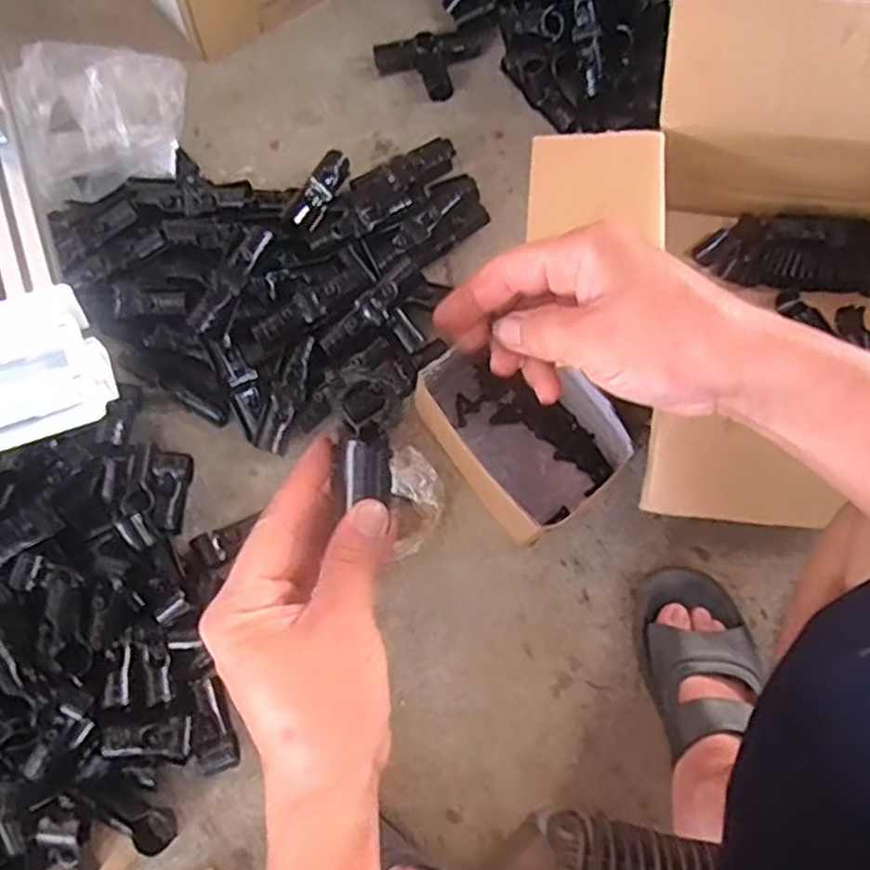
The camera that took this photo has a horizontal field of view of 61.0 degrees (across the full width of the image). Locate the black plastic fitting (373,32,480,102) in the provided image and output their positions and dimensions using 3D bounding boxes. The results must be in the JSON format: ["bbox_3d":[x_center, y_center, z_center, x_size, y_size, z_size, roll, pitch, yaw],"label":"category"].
[{"bbox_3d":[-0.005,-0.463,0.924,0.128,0.030,0.092,-12,73,-5],"label":"black plastic fitting"}]

